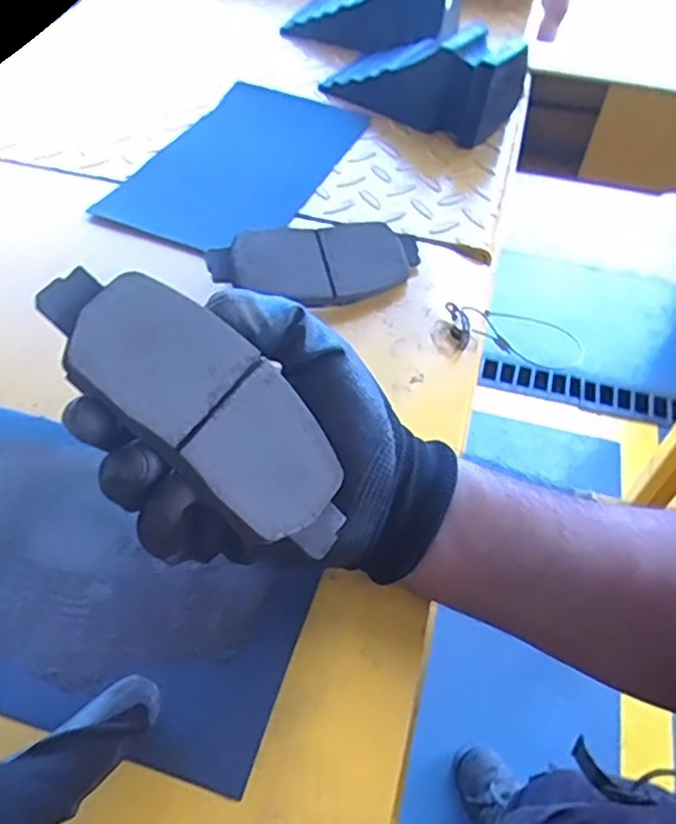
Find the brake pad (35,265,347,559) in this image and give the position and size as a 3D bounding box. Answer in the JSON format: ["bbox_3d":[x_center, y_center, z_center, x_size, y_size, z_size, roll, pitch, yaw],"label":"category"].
[{"bbox_3d":[-0.050,-0.002,0.258,0.140,0.015,0.052,44,57,-13],"label":"brake pad"}]

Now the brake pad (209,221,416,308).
[{"bbox_3d":[-0.008,-0.097,0.428,0.140,0.011,0.057,-12,70,-19],"label":"brake pad"}]

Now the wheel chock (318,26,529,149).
[{"bbox_3d":[0.073,-0.297,0.570,0.164,0.065,0.085,28,56,18],"label":"wheel chock"}]

